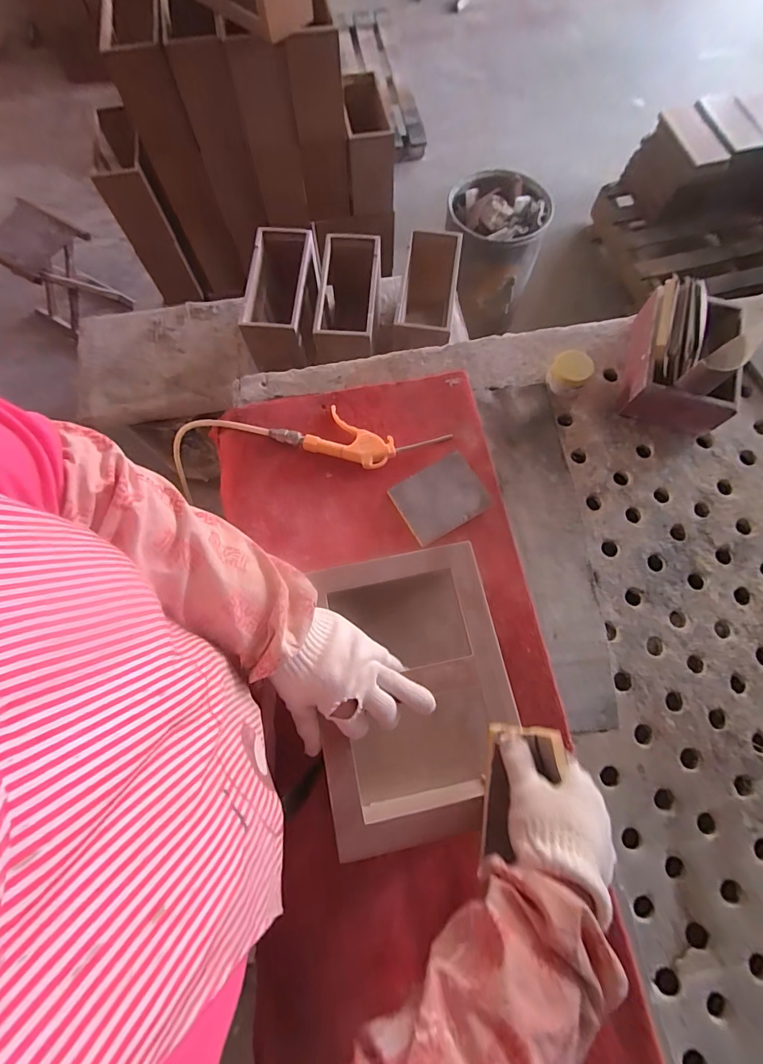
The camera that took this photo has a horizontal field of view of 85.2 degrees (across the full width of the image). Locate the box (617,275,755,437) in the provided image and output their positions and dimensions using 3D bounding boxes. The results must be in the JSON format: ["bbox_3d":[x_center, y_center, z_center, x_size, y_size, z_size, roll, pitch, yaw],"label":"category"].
[{"bbox_3d":[0.453,-0.265,0.616,0.127,0.116,0.195,13,73,3],"label":"box"}]

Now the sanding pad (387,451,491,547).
[{"bbox_3d":[0.084,-0.048,0.590,0.118,0.006,0.094,-31,81,-2],"label":"sanding pad"}]

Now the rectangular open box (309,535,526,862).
[{"bbox_3d":[0.030,0.171,0.476,0.186,0.134,0.265,-10,73,-4],"label":"rectangular open box"}]

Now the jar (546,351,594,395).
[{"bbox_3d":[0.290,-0.246,0.645,0.059,0.050,0.053,35,75,9],"label":"jar"}]

